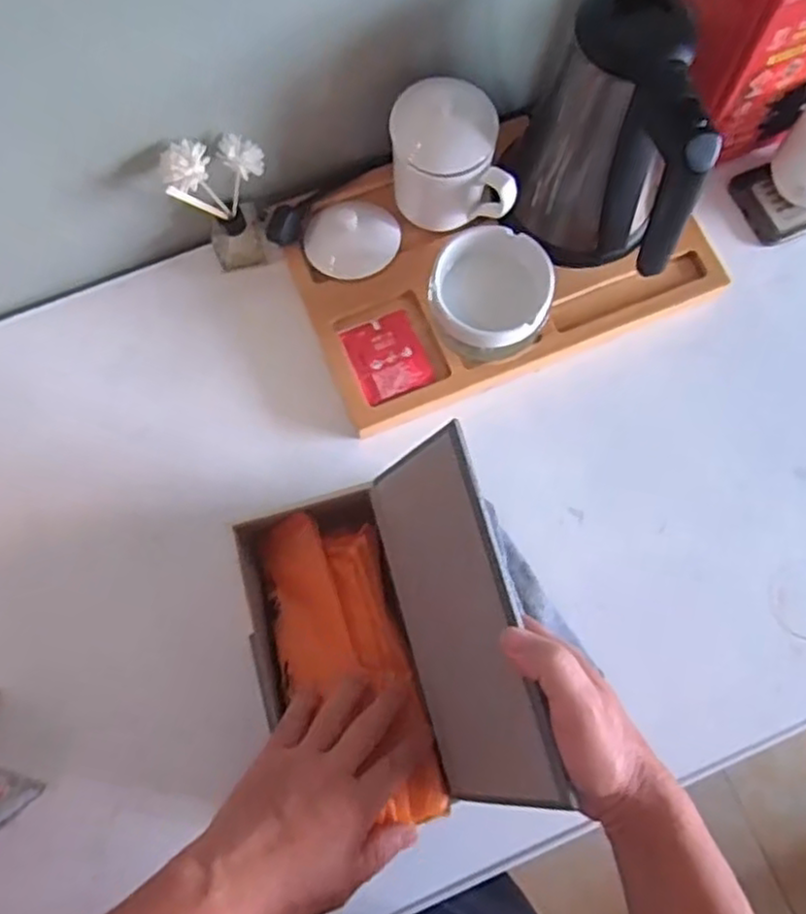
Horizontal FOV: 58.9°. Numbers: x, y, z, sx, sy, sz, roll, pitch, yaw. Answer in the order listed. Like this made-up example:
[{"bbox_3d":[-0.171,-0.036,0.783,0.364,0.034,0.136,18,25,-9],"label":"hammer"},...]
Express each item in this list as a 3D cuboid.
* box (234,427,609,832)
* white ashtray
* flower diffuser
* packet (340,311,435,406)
[{"bbox_3d":[-0.008,0.128,0.497,0.190,0.158,0.246,-23,77,-7],"label":"box"},{"bbox_3d":[0.073,-0.140,0.610,0.096,0.054,0.099,0,75,-1],"label":"white ashtray"},{"bbox_3d":[-0.152,-0.221,0.623,0.084,0.129,0.052,-24,77,-7],"label":"flower diffuser"},{"bbox_3d":[-0.014,-0.089,0.632,0.063,0.008,0.073,-22,77,-6],"label":"packet"}]

